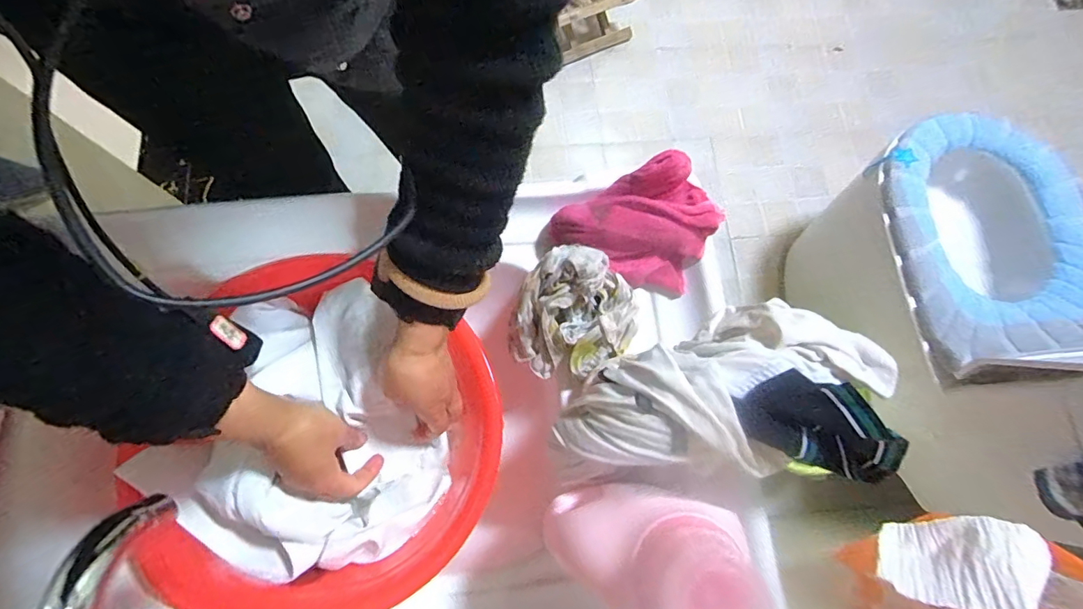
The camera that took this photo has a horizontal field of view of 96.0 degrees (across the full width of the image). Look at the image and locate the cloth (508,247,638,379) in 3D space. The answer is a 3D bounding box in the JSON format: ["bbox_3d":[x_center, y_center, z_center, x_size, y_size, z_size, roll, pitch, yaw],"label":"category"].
[{"bbox_3d":[0.030,0.011,0.447,0.110,0.078,0.101,16,75,2],"label":"cloth"}]

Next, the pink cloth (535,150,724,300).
[{"bbox_3d":[0.083,-0.082,0.459,0.156,0.086,0.114,9,75,0],"label":"pink cloth"}]

